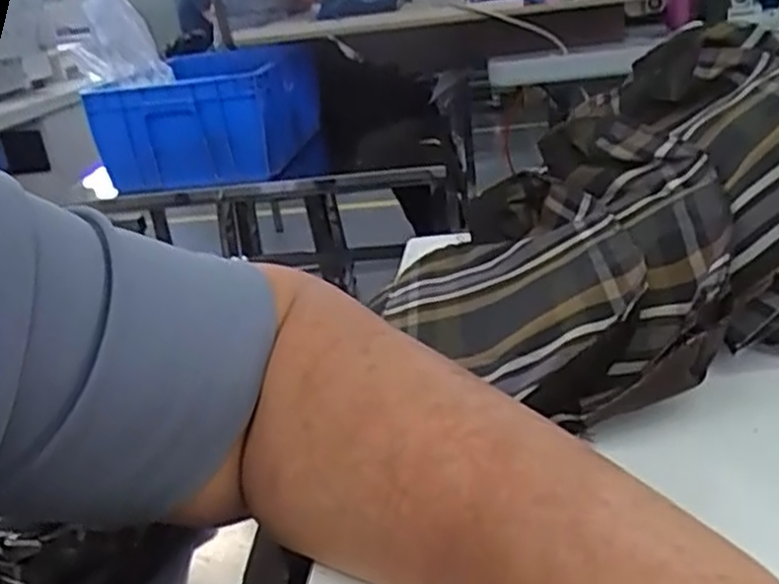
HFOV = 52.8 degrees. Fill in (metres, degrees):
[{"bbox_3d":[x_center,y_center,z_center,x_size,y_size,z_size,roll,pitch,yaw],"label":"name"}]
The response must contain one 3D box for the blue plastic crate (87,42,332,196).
[{"bbox_3d":[-0.381,-0.403,1.755,0.404,0.204,0.573,-9,23,0],"label":"blue plastic crate"}]

